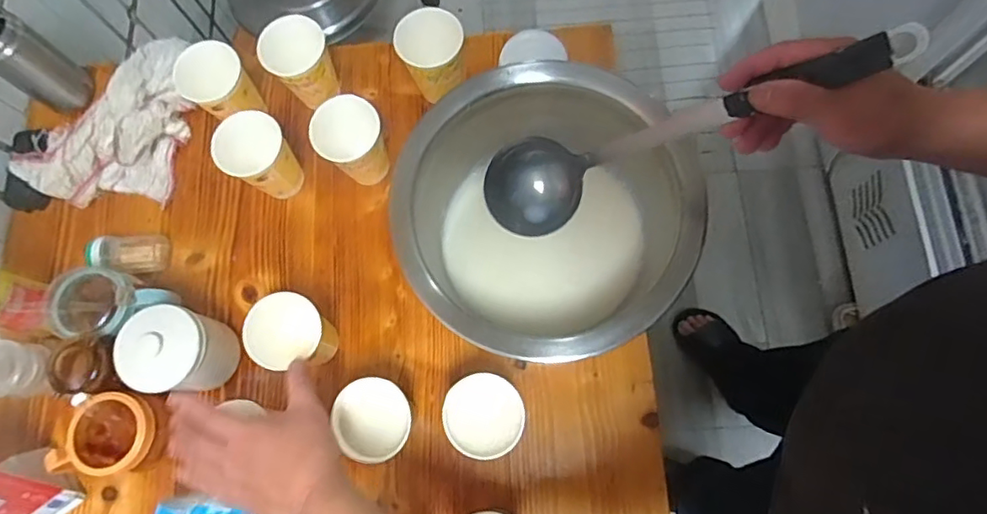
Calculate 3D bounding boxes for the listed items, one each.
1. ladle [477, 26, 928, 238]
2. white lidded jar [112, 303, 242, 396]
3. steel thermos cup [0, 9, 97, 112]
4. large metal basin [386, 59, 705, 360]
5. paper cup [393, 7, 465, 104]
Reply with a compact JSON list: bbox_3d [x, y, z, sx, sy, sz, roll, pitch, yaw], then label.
[{"bbox_3d":[0.133,-0.095,0.471,0.343,0.070,0.074,-16,68,43],"label":"ladle"},{"bbox_3d":[-0.331,0.103,0.631,0.078,0.102,0.088,10,75,5],"label":"white lidded jar"},{"bbox_3d":[-0.561,-0.234,0.723,0.054,0.138,0.068,34,78,11],"label":"steel thermos cup"},{"bbox_3d":[0.048,-0.040,0.616,0.268,0.135,0.286,-1,74,2],"label":"large metal basin"},{"bbox_3d":[-0.071,-0.233,0.713,0.075,0.113,0.068,-10,74,0],"label":"paper cup"}]

